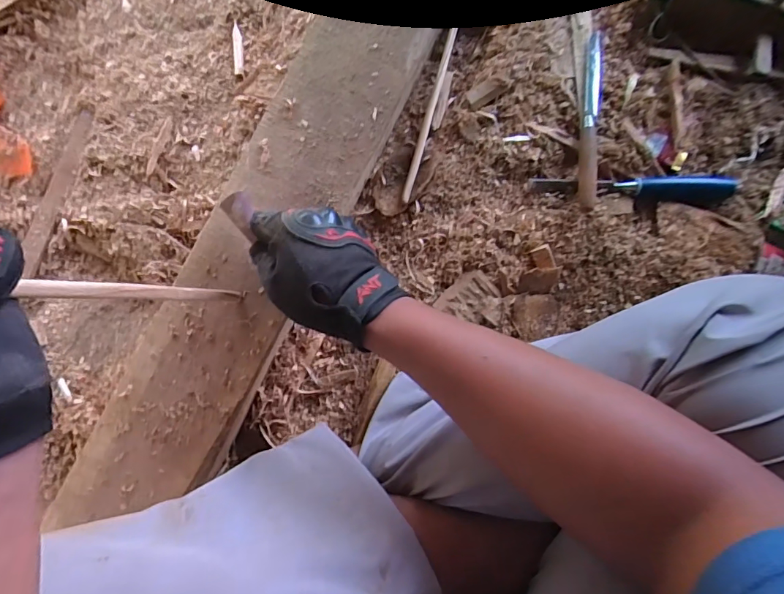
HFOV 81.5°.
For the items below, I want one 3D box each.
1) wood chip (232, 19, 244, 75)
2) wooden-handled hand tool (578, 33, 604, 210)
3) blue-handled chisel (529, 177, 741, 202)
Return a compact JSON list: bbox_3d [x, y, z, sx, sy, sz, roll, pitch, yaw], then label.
[{"bbox_3d":[-0.194,-0.313,0.572,0.012,0.011,0.075,-6,86,-1],"label":"wood chip"},{"bbox_3d":[0.234,-0.209,0.528,0.022,0.024,0.215,8,86,-4],"label":"wooden-handled hand tool"},{"bbox_3d":[0.284,-0.127,0.523,0.234,0.032,0.030,1,86,-1],"label":"blue-handled chisel"}]

